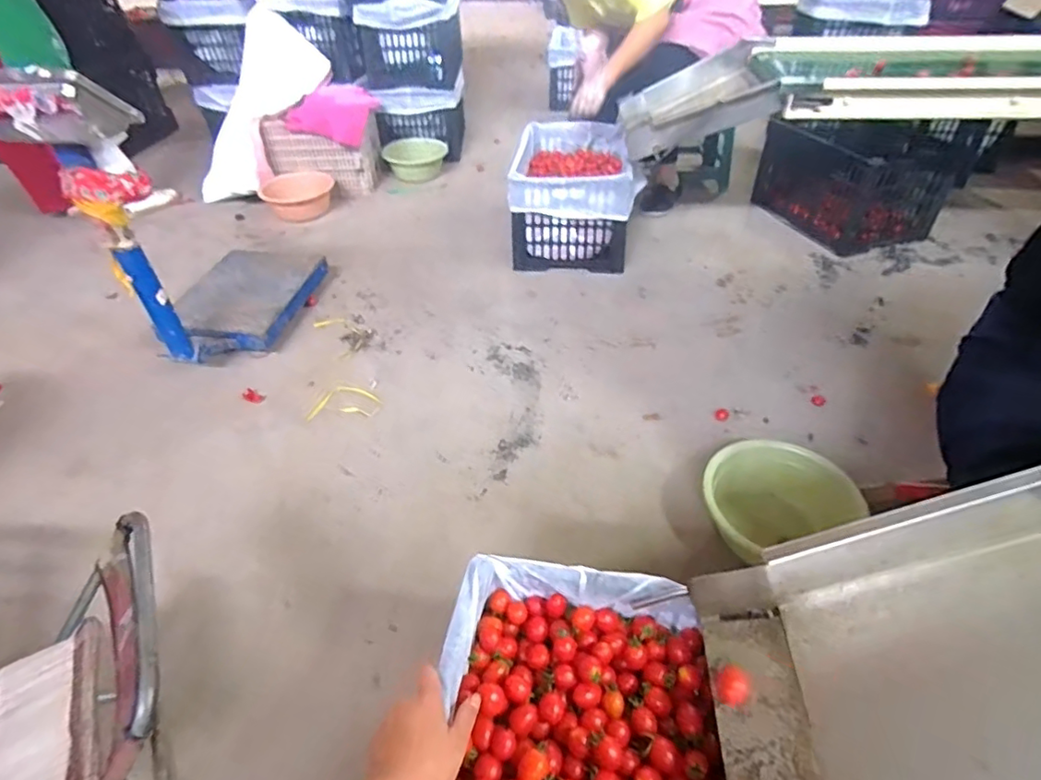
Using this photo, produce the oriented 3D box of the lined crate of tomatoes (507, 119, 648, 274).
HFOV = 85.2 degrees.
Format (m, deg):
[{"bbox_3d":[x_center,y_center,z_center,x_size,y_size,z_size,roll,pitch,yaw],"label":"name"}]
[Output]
[{"bbox_3d":[0.182,-0.631,1.815,0.368,0.278,0.501,4,45,6],"label":"lined crate of tomatoes"}]

